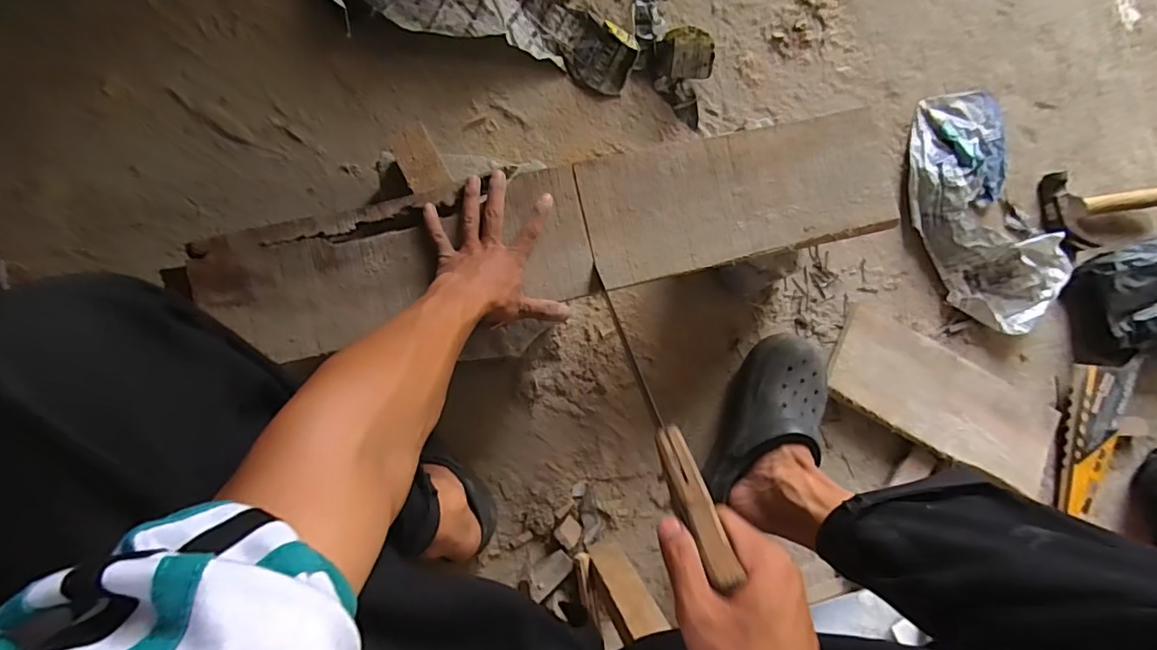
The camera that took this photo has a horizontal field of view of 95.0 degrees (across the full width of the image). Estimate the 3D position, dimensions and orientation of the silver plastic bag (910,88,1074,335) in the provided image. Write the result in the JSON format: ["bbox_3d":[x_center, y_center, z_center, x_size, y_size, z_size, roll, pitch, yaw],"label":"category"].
[{"bbox_3d":[0.603,-0.171,0.785,0.195,0.051,0.369,-17,88,-10],"label":"silver plastic bag"}]

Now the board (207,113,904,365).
[{"bbox_3d":[-0.012,-0.102,0.574,0.750,0.015,0.141,-12,87,-4],"label":"board"}]

